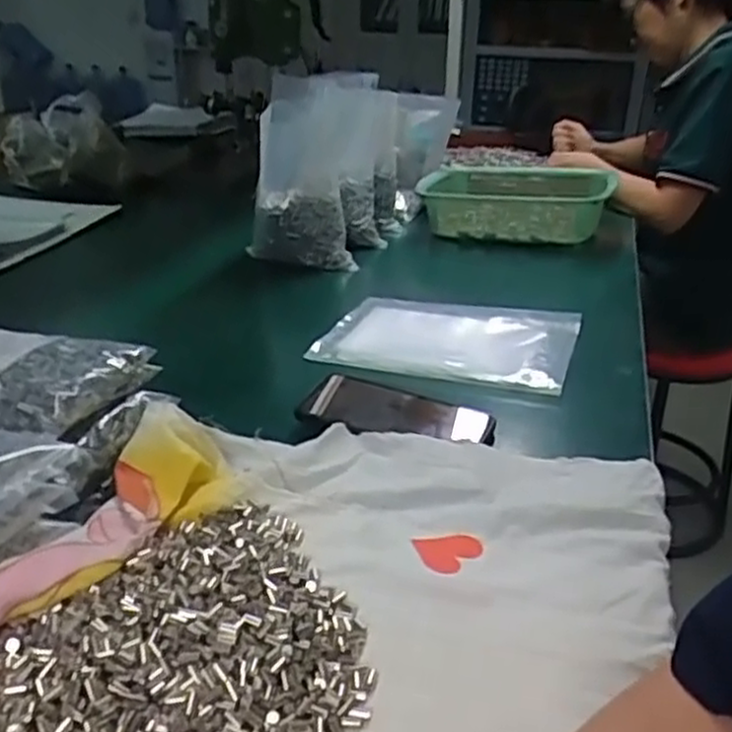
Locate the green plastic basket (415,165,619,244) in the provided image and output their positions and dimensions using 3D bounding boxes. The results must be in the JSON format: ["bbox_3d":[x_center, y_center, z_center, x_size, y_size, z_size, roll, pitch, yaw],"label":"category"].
[{"bbox_3d":[0.250,-0.274,1.228,0.284,0.085,0.219,12,28,22],"label":"green plastic basket"}]

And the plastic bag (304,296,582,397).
[{"bbox_3d":[0.090,-0.037,0.831,0.263,0.015,0.187,9,26,18],"label":"plastic bag"}]

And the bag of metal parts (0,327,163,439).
[{"bbox_3d":[-0.273,0.008,0.562,0.176,0.038,0.139,7,27,12],"label":"bag of metal parts"}]

